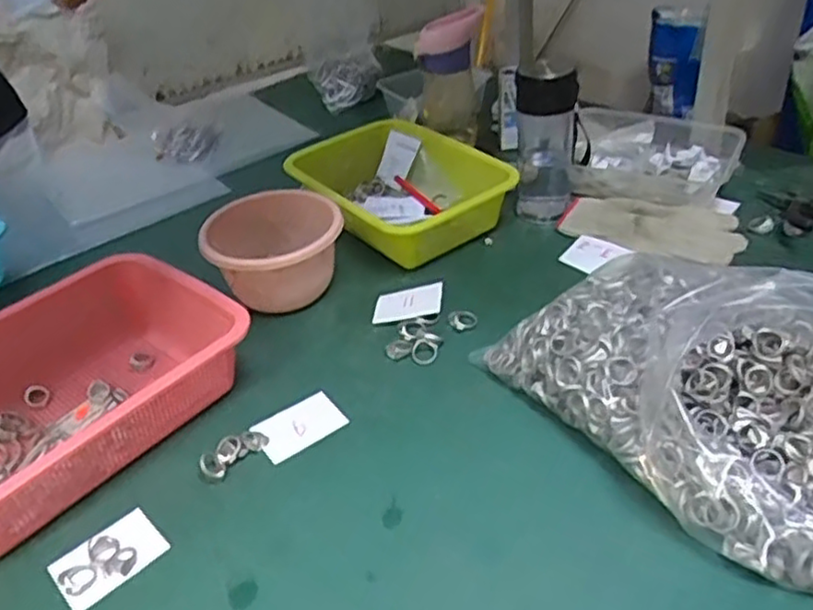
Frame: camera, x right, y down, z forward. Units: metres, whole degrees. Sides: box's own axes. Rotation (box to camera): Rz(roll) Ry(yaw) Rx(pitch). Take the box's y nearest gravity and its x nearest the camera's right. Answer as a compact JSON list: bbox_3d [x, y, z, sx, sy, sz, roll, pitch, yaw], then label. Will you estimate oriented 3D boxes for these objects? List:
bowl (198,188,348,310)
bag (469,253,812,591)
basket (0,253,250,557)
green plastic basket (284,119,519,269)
[{"bbox_3d":[-0.142,-0.057,0.775,0.146,0.087,0.135,-13,37,-10],"label":"bowl"},{"bbox_3d":[0.243,0.049,0.549,0.199,0.140,0.346,-23,39,-23],"label":"bag"},{"bbox_3d":[-0.317,0.076,0.639,0.238,0.079,0.298,26,47,36],"label":"basket"},{"bbox_3d":[-0.012,-0.146,0.893,0.205,0.071,0.262,-24,40,-24],"label":"green plastic basket"}]

